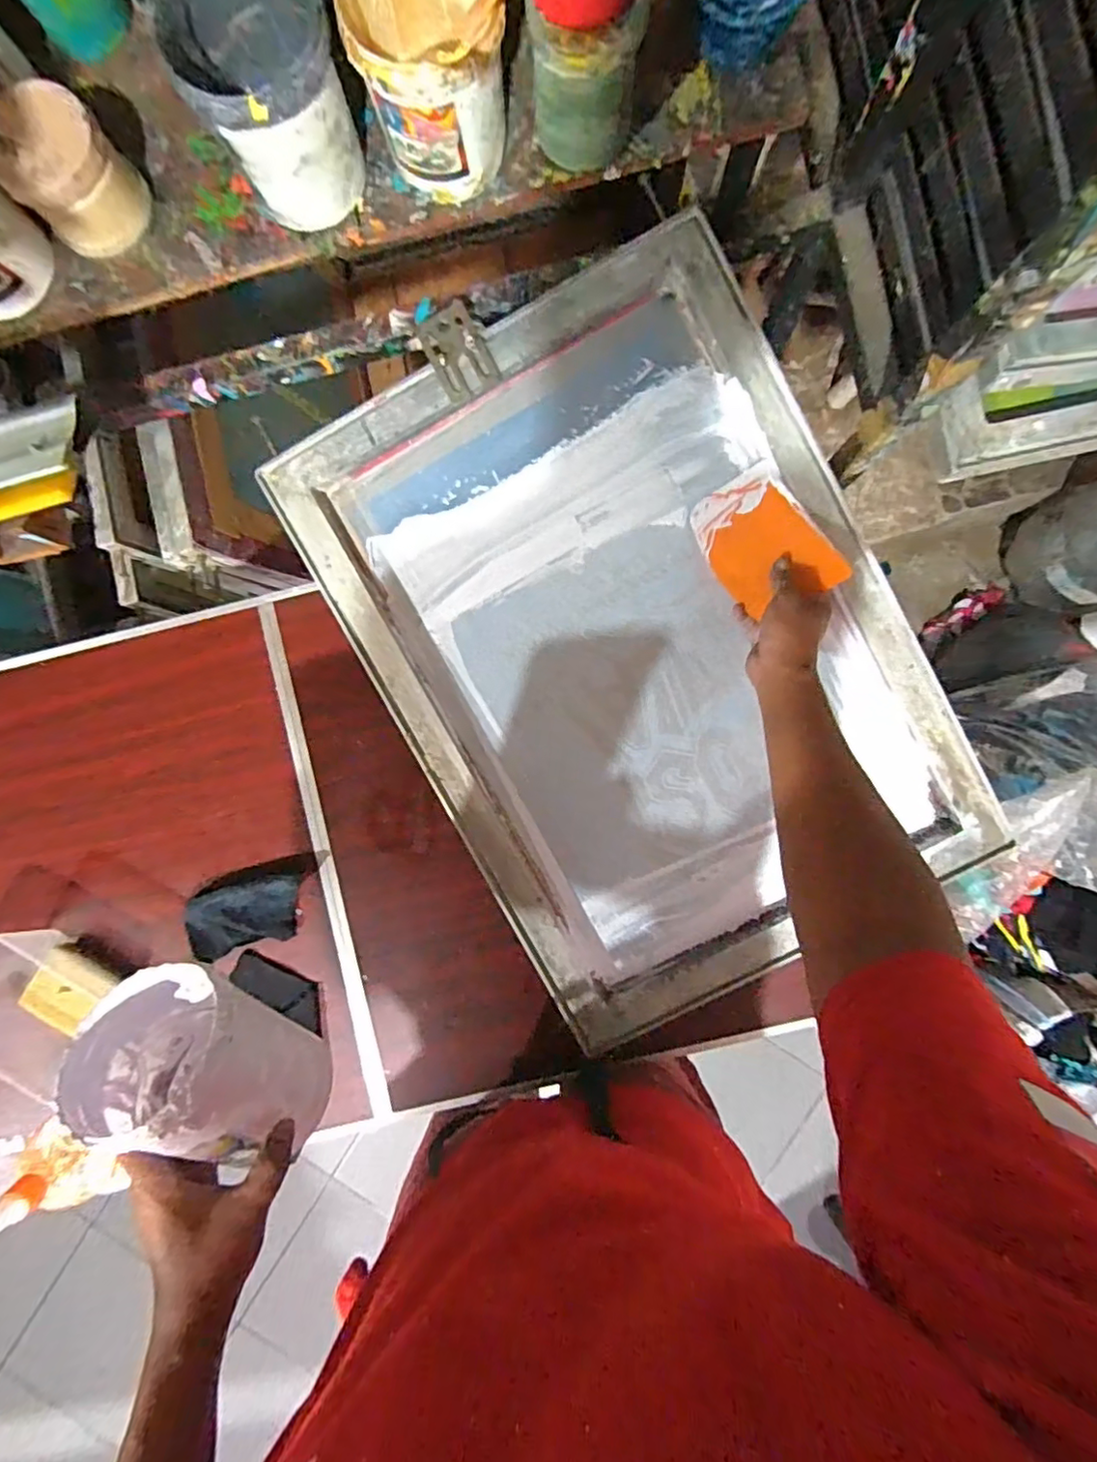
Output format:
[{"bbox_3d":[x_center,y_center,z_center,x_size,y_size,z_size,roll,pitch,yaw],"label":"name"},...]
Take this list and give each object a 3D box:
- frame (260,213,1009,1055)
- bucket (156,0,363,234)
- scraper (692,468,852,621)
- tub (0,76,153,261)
[{"bbox_3d":[0.087,-0.071,0.585,0.473,0.083,0.650,-27,89,1],"label":"frame"},{"bbox_3d":[-0.232,-0.540,0.504,0.124,0.115,0.154,-28,89,1],"label":"bucket"},{"bbox_3d":[0.200,-0.176,0.560,0.093,0.008,0.136,-33,72,14],"label":"scraper"},{"bbox_3d":[-0.430,-0.499,0.535,0.088,0.078,0.092,0,90,2],"label":"tub"}]

